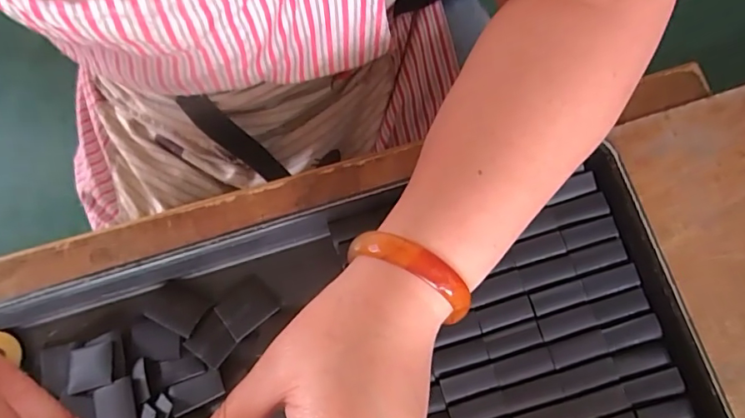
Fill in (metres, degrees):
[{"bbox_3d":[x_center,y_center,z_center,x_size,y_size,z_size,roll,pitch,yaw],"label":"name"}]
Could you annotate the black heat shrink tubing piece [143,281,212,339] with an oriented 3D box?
[{"bbox_3d":[-0.119,0.061,0.303,0.033,0.004,0.027,25,53,11],"label":"black heat shrink tubing piece"}]

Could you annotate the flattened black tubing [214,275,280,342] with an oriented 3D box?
[{"bbox_3d":[-0.078,0.060,0.302,0.032,0.004,0.028,-38,79,-5],"label":"flattened black tubing"}]

